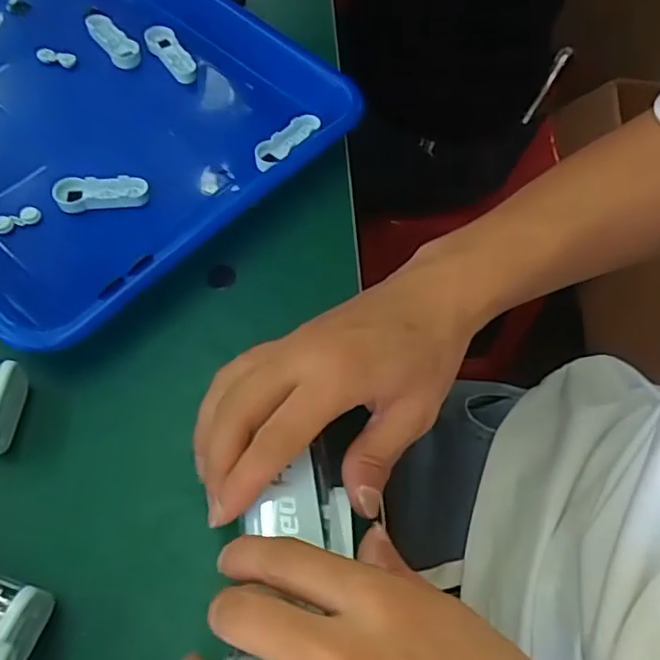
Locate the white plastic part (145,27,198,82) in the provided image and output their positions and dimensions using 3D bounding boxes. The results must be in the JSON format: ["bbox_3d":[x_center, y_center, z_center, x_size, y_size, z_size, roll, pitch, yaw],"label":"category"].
[{"bbox_3d":[-0.104,-0.181,0.396,0.020,0.010,0.048,-27,66,-16],"label":"white plastic part"}]

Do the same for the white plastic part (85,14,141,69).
[{"bbox_3d":[-0.144,-0.193,0.403,0.019,0.013,0.048,-35,69,-19],"label":"white plastic part"}]

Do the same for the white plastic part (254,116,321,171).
[{"bbox_3d":[-0.026,-0.115,0.365,0.015,0.008,0.050,38,66,16],"label":"white plastic part"}]

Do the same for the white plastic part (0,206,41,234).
[{"bbox_3d":[-0.171,-0.060,0.330,0.025,0.004,0.010,-24,65,-15],"label":"white plastic part"}]

